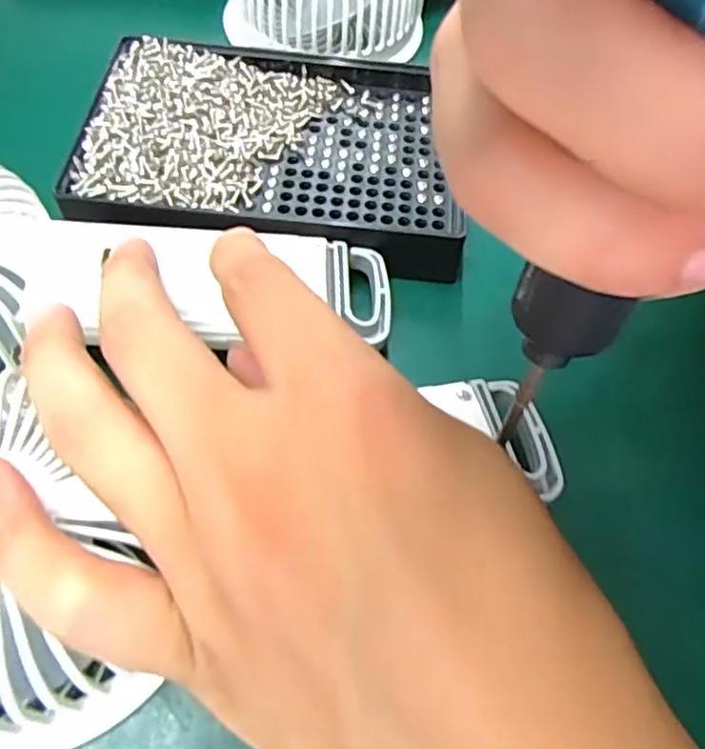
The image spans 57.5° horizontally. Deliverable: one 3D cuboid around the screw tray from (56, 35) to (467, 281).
[{"bbox_3d":[-0.028,-0.082,0.238,0.132,0.022,0.092,3,60,-2],"label":"screw tray"}]

